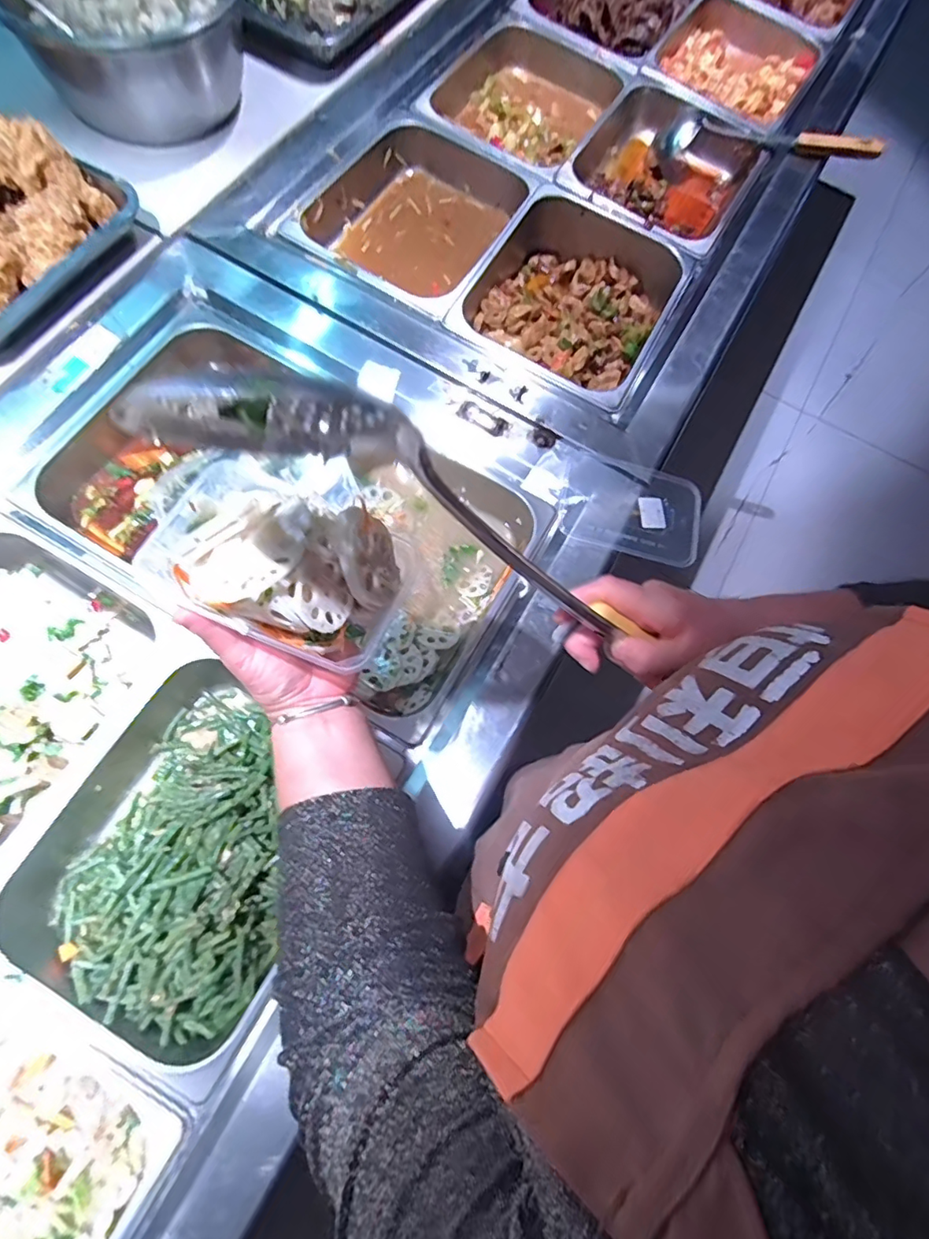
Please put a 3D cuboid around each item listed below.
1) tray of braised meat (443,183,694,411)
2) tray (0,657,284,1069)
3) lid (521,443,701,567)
[{"bbox_3d":[0.152,-0.449,0.775,0.276,0.089,0.326,25,71,8],"label":"tray of braised meat"},{"bbox_3d":[-0.266,0.216,0.516,0.254,0.073,0.280,31,71,10],"label":"tray"},{"bbox_3d":[0.178,-0.138,0.637,0.205,0.021,0.121,15,69,5],"label":"lid"}]

